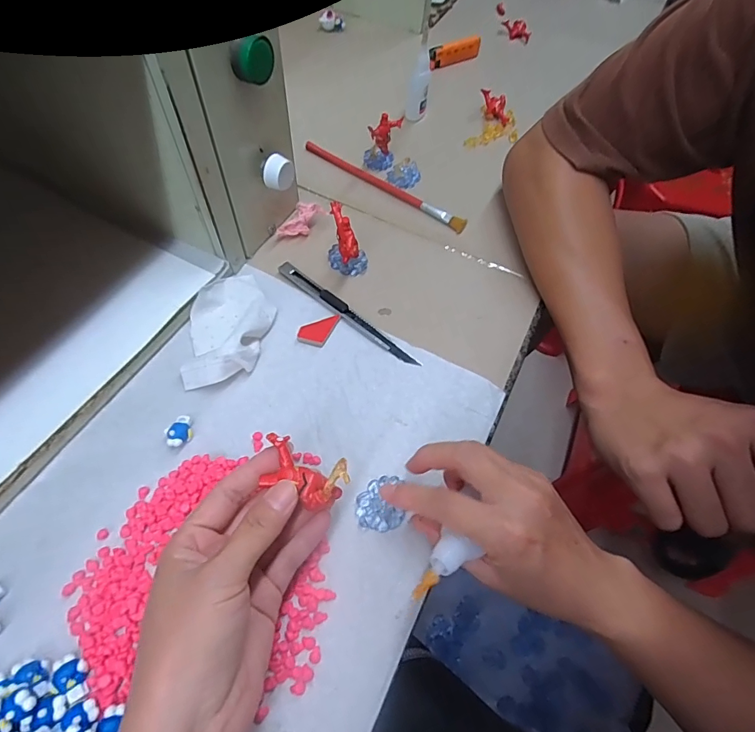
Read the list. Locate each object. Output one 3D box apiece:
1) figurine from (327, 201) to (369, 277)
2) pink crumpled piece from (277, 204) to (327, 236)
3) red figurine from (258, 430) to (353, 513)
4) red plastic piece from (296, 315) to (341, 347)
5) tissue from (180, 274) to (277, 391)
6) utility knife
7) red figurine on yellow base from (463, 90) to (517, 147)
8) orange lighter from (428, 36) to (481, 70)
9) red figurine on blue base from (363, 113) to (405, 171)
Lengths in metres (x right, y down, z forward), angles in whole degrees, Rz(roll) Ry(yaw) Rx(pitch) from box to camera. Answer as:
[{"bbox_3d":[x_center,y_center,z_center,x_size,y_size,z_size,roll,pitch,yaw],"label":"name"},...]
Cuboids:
[{"bbox_3d":[-0.025,-0.108,0.377,0.034,0.048,0.037,0,57,-3],"label":"figurine"},{"bbox_3d":[-0.072,-0.135,0.409,0.046,0.013,0.024,-39,68,-1],"label":"pink crumpled piece"},{"bbox_3d":[-0.040,0.058,0.234,0.047,0.014,0.028,21,61,8],"label":"red figurine"},{"bbox_3d":[-0.047,-0.031,0.352,0.023,0.005,0.034,21,59,11],"label":"red plastic piece"},{"bbox_3d":[-0.114,-0.035,0.338,0.062,0.026,0.101,-3,58,-5],"label":"tissue"},{"bbox_3d":[-0.025,-0.044,0.361,0.145,0.006,0.012,36,63,19],"label":"utility knife"},{"bbox_3d":[0.139,-0.285,0.514,0.053,0.023,0.085,17,58,8],"label":"red figurine on yellow base"},{"bbox_3d":[0.103,-0.416,0.585,0.079,0.025,0.018,-31,64,-20],"label":"orange lighter"},{"bbox_3d":[0.004,-0.233,0.453,0.036,0.046,0.032,7,57,2],"label":"red figurine on blue base"}]

